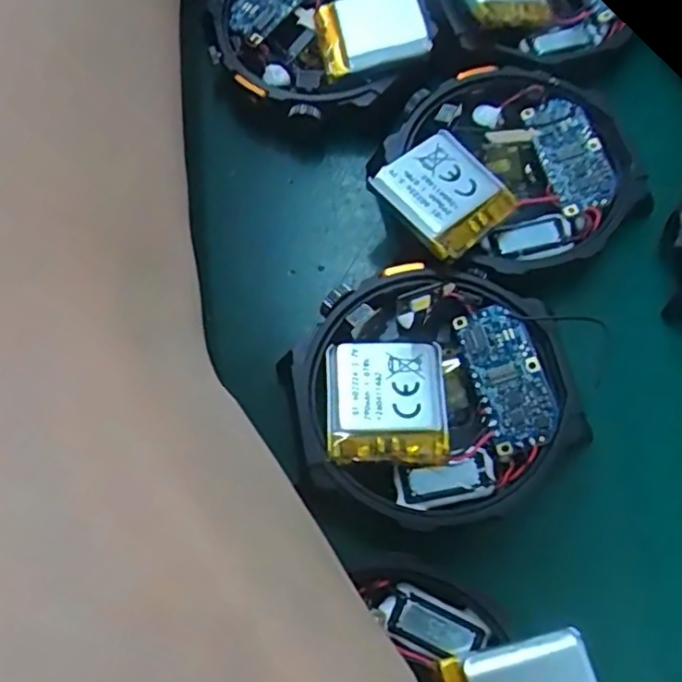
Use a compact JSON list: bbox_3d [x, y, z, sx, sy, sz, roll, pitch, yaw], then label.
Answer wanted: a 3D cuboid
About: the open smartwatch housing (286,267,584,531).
[{"bbox_3d":[0.016,0.009,0.122,0.048,0.011,0.047,-1,66,1],"label":"open smartwatch housing"}]

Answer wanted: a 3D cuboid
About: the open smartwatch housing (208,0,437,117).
[{"bbox_3d":[-0.007,-0.075,0.150,0.043,0.010,0.050,-33,69,-13],"label":"open smartwatch housing"}]

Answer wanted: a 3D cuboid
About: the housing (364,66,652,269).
[{"bbox_3d":[0.033,-0.037,0.134,0.052,0.009,0.045,-16,66,-6],"label":"housing"}]

